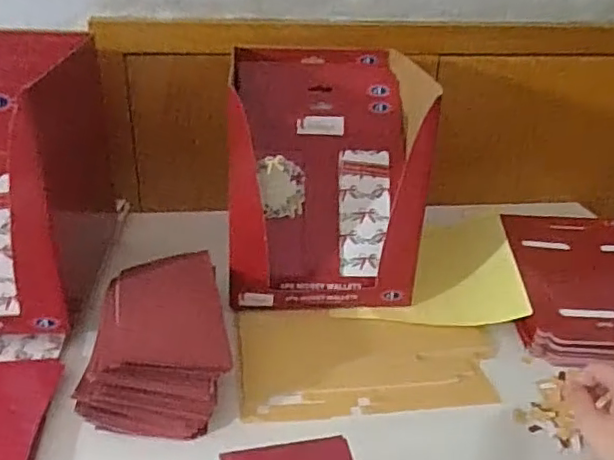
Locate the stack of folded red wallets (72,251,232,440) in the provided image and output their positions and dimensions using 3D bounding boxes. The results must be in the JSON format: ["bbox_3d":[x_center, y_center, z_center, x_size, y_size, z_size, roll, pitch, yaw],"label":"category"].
[{"bbox_3d":[-0.131,0.096,0.555,0.114,0.080,0.193,0,27,-4],"label":"stack of folded red wallets"}]

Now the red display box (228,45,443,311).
[{"bbox_3d":[0.018,-0.068,0.705,0.206,0.227,0.247,0,27,-4],"label":"red display box"}]

